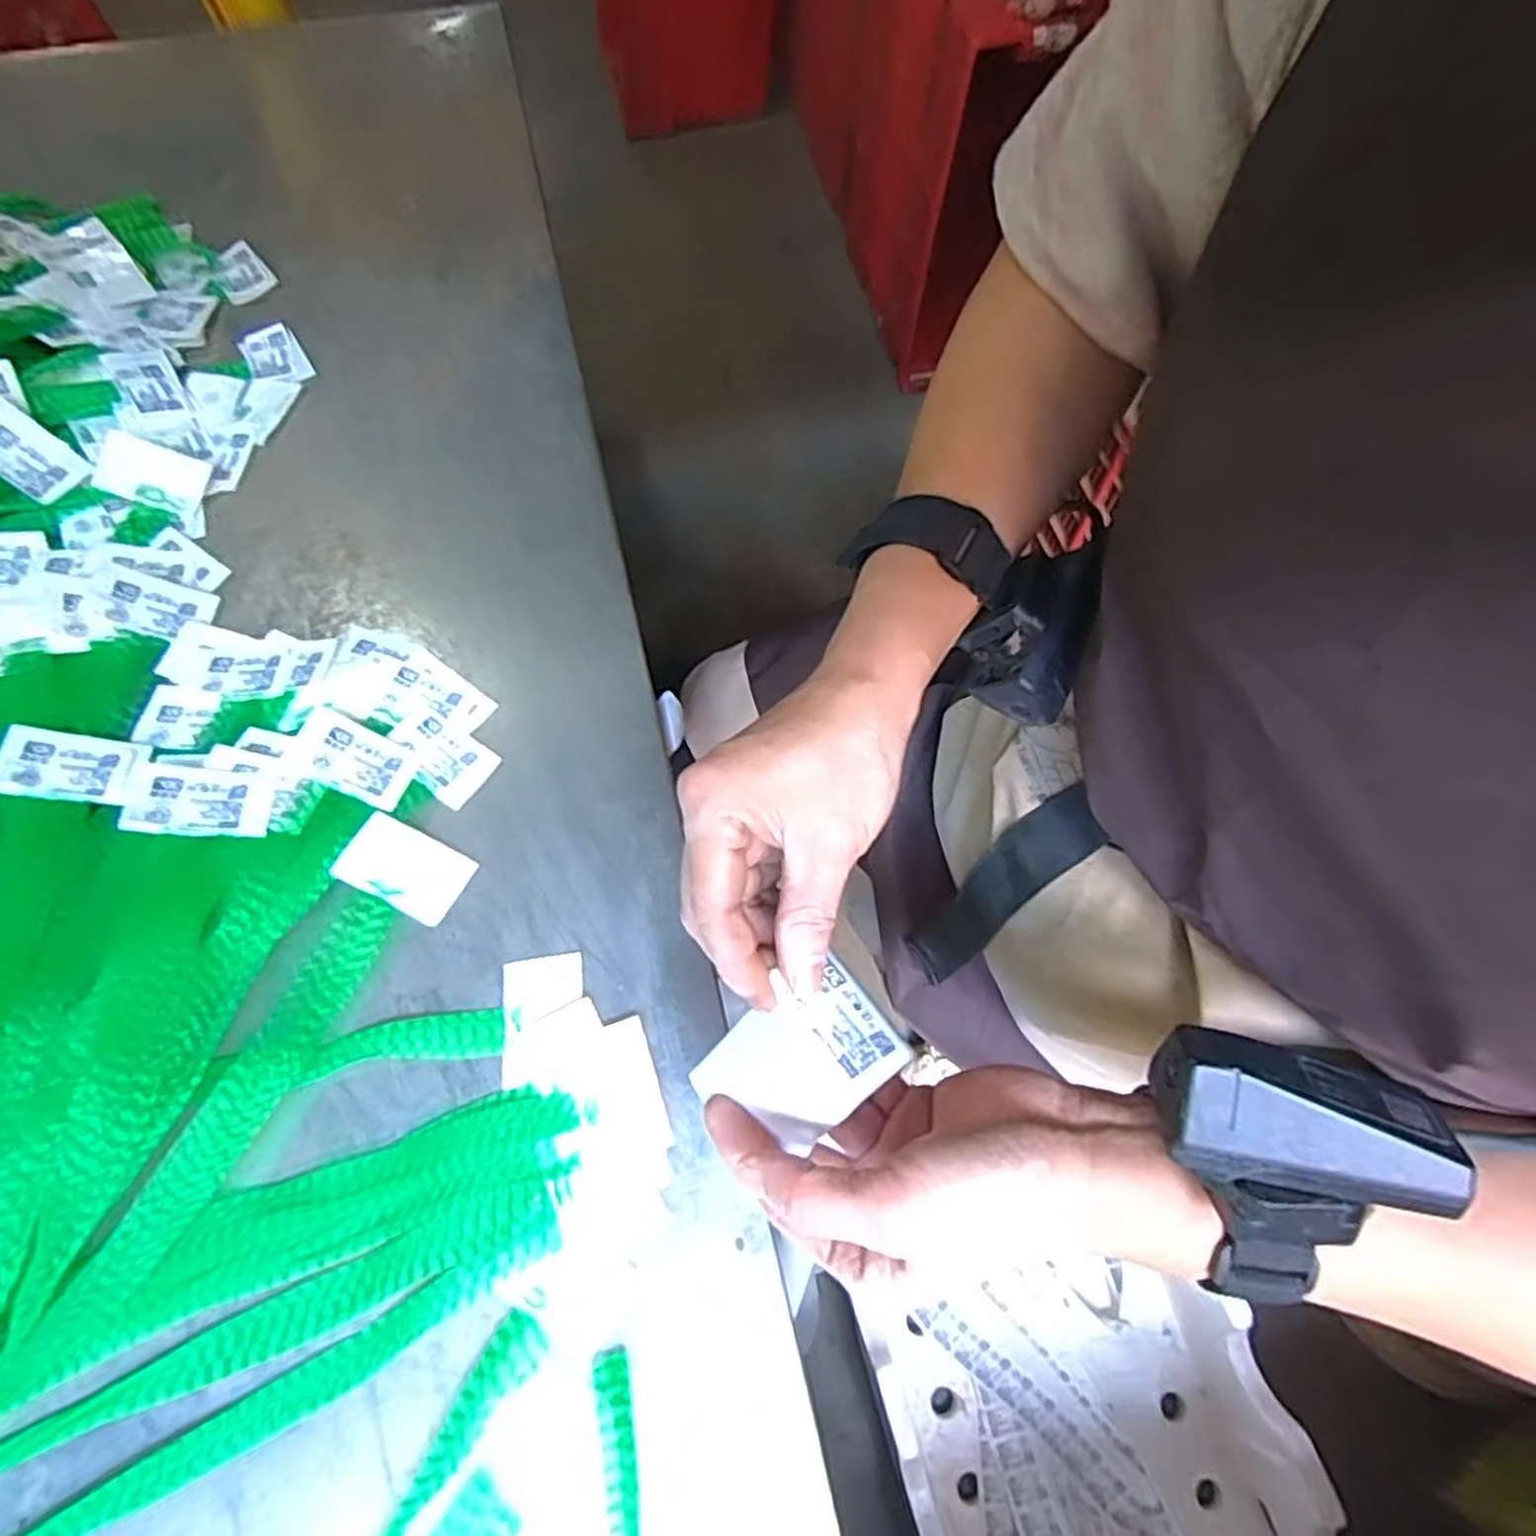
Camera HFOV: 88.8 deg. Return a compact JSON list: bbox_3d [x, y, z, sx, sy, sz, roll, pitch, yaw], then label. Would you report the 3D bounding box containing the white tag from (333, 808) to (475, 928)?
[{"bbox_3d":[-0.189,0.052,0.410,0.060,0.004,0.039,29,60,-6],"label":"white tag"}]

